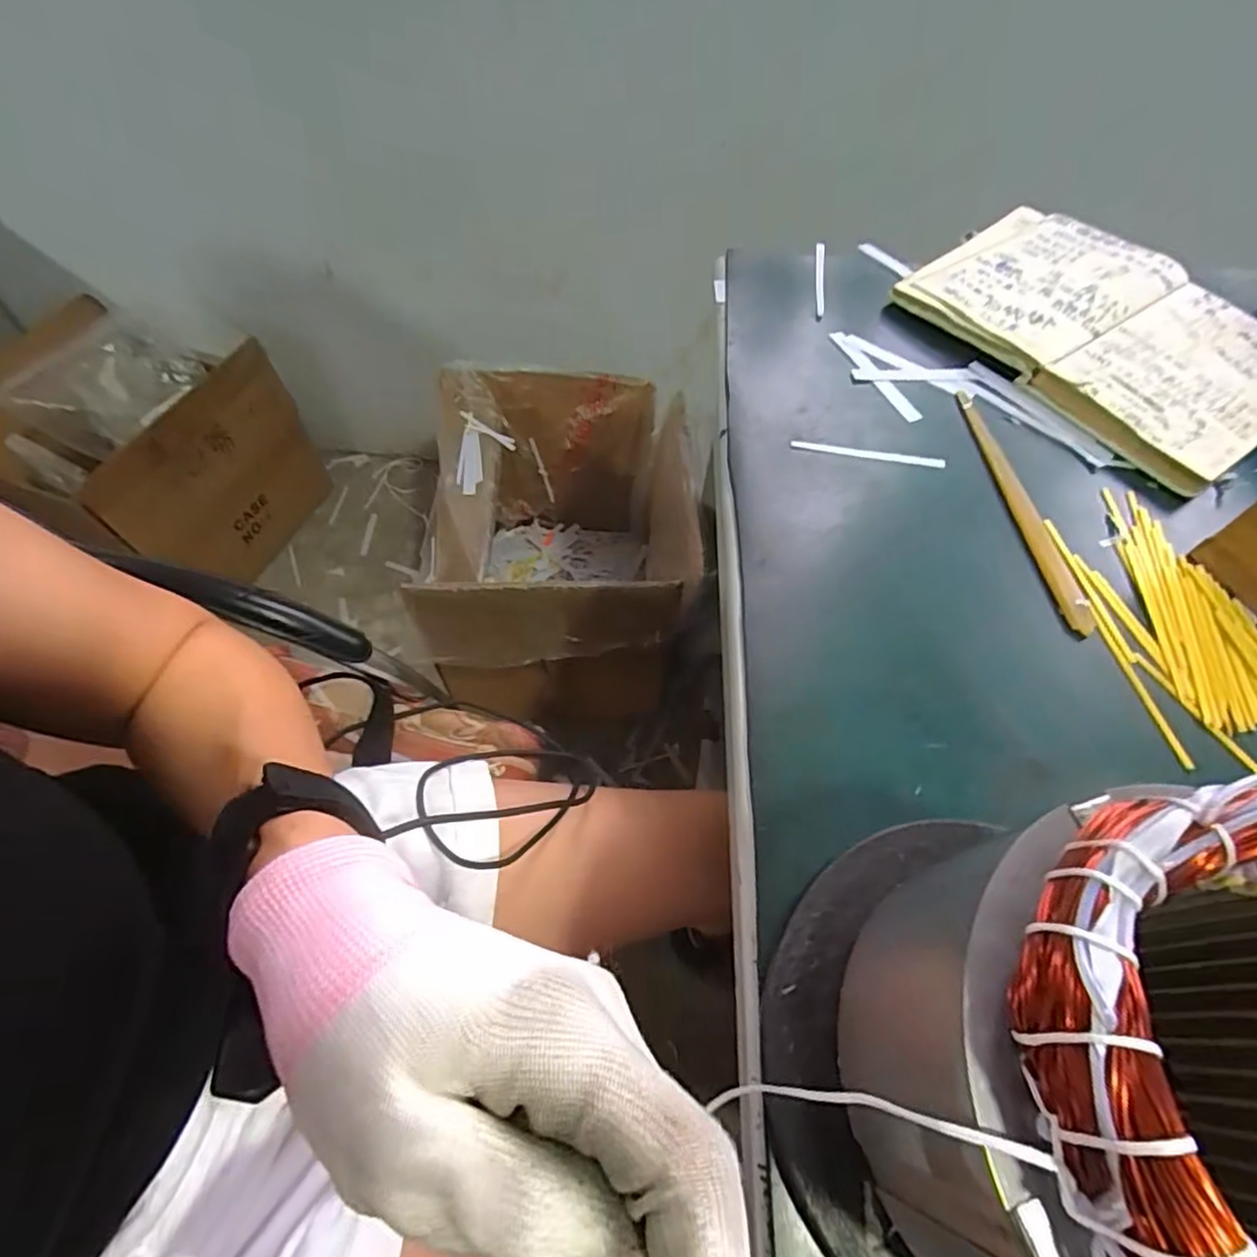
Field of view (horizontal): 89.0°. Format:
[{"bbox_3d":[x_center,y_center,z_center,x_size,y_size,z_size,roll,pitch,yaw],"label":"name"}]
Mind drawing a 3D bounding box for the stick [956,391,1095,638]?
[{"bbox_3d":[0.270,-0.090,0.440,0.022,0.006,0.212,-2,60,-5],"label":"stick"}]

